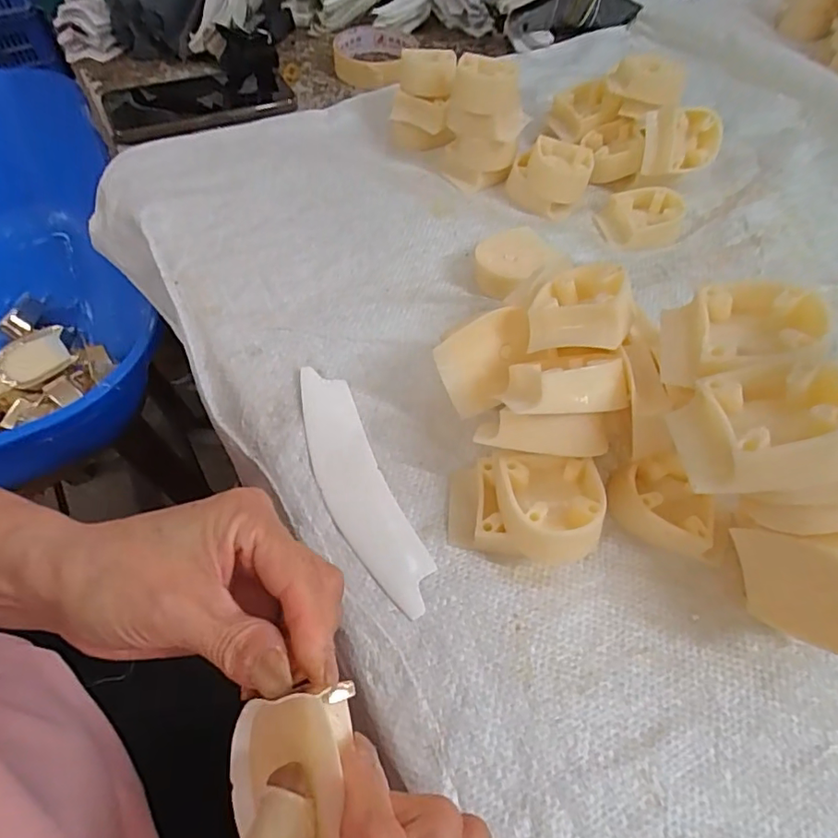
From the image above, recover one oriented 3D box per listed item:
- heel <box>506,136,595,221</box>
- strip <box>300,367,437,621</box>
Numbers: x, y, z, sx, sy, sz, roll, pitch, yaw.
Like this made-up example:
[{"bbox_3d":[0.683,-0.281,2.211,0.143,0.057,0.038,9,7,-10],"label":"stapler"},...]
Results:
[{"bbox_3d":[0.104,-0.195,0.426,0.062,0.034,0.048,14,57,8],"label":"heel"},{"bbox_3d":[-0.035,0.034,0.294,0.036,0.006,0.152,-21,59,-14],"label":"strip"}]

